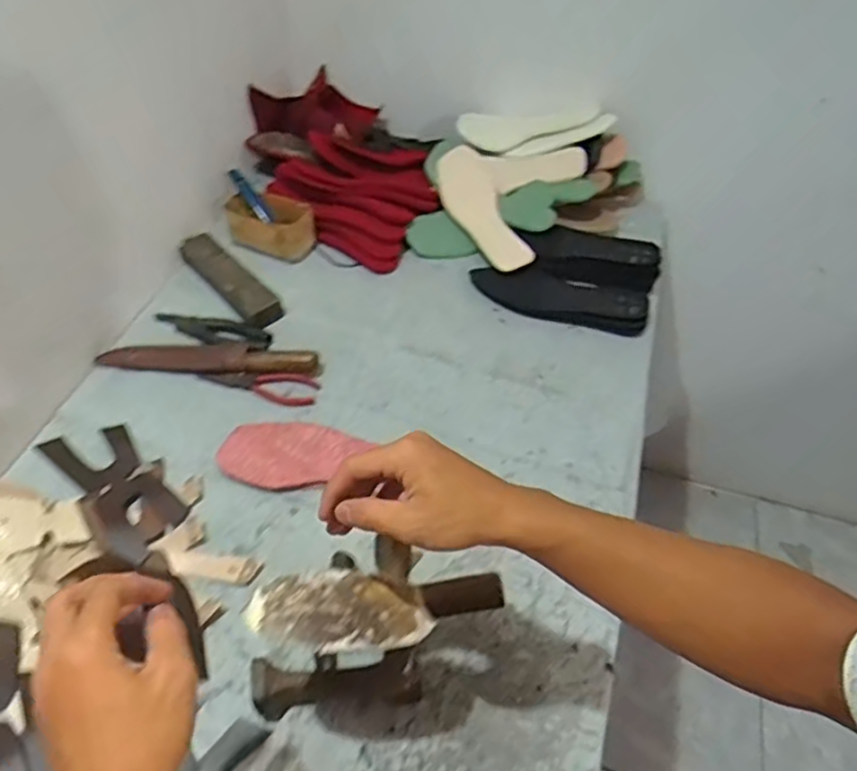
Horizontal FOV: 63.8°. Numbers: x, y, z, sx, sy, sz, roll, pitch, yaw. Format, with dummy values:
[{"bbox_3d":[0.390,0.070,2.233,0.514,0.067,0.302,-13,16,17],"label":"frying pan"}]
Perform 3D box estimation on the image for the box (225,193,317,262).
[{"bbox_3d":[-0.236,-0.241,1.034,0.133,0.054,0.091,14,50,8],"label":"box"}]

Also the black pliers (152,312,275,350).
[{"bbox_3d":[-0.284,-0.075,0.898,0.162,0.020,0.039,16,50,9],"label":"black pliers"}]

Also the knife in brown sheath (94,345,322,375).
[{"bbox_3d":[-0.277,-0.035,0.874,0.272,0.026,0.040,2,50,-2],"label":"knife in brown sheath"}]

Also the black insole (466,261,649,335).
[{"bbox_3d":[0.184,-0.124,0.981,0.246,0.020,0.076,13,75,12],"label":"black insole"}]

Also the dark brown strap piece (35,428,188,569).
[{"bbox_3d":[-0.342,0.107,0.754,0.084,0.011,0.208,-34,59,-28],"label":"dark brown strap piece"}]

